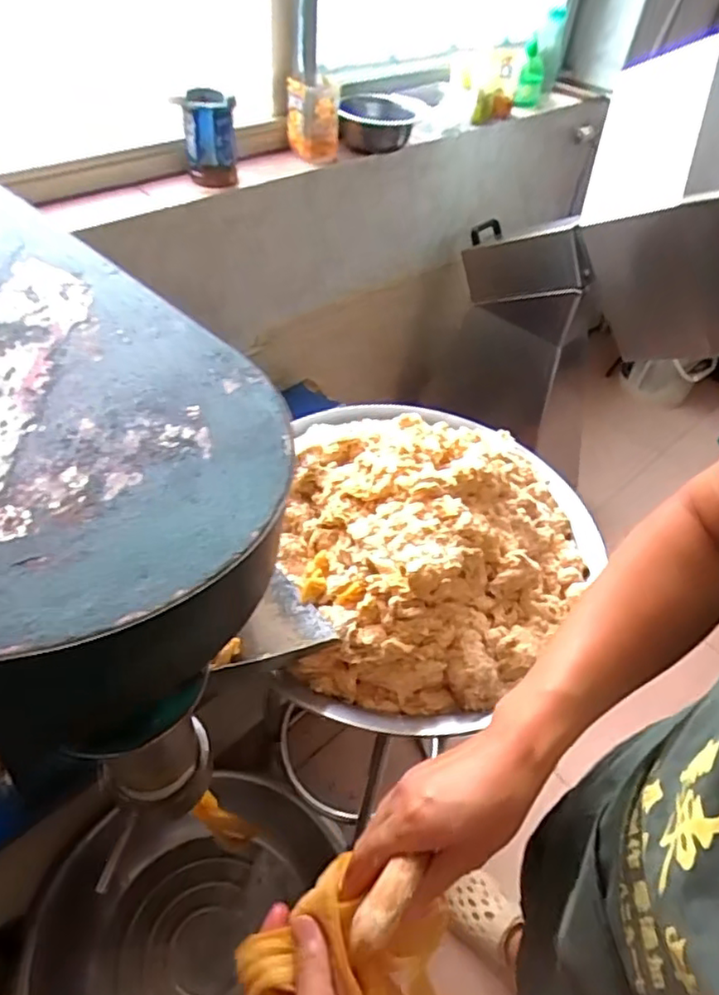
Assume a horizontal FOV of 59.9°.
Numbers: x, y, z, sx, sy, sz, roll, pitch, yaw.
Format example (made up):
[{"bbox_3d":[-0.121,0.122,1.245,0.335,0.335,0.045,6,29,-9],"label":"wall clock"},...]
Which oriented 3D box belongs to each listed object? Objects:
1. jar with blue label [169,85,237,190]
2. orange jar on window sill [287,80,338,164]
[{"bbox_3d":[-0.291,-0.679,1.181,0.109,0.164,0.090,-14,50,-18],"label":"jar with blue label"},{"bbox_3d":[-0.094,-0.776,1.292,0.101,0.124,0.109,0,47,-6],"label":"orange jar on window sill"}]

